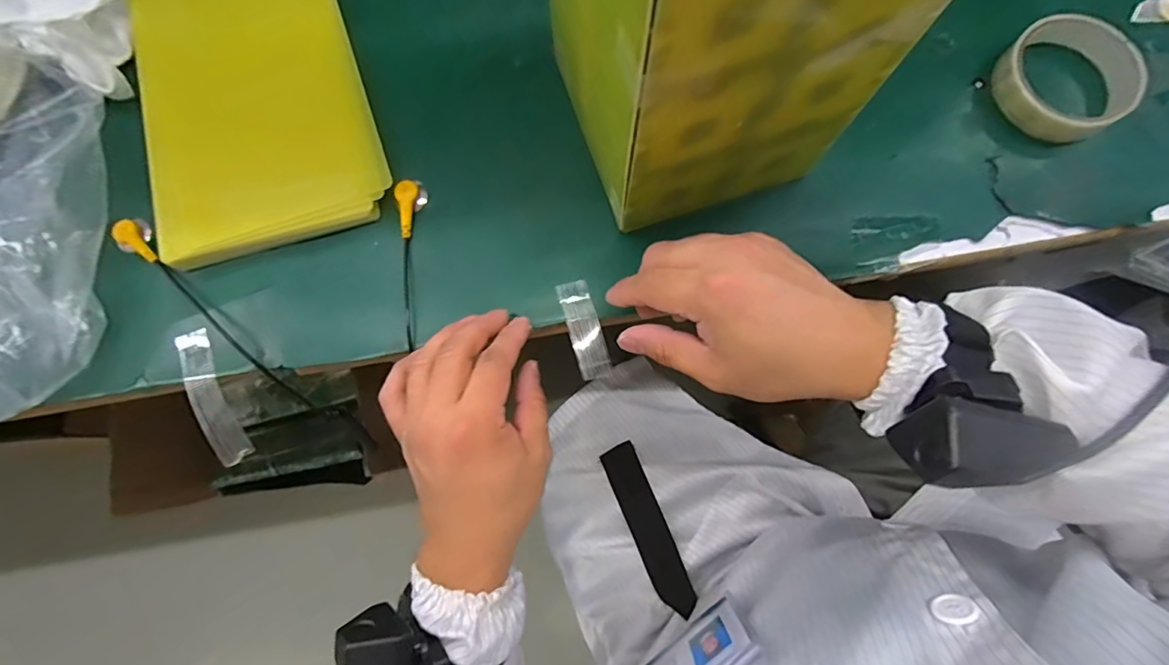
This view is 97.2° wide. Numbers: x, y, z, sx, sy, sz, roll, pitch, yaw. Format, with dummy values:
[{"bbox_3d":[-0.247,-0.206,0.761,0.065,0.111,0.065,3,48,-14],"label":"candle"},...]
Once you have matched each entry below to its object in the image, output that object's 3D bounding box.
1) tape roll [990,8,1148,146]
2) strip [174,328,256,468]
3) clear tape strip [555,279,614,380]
[{"bbox_3d":[0.342,-0.180,0.364,0.084,0.024,0.086,0,80,1],"label":"tape roll"},{"bbox_3d":[-0.250,0.044,0.345,0.021,0.017,0.092,-20,93,-2],"label":"strip"},{"bbox_3d":[0.000,-0.002,0.340,0.021,0.004,0.066,-17,77,-6],"label":"clear tape strip"}]

